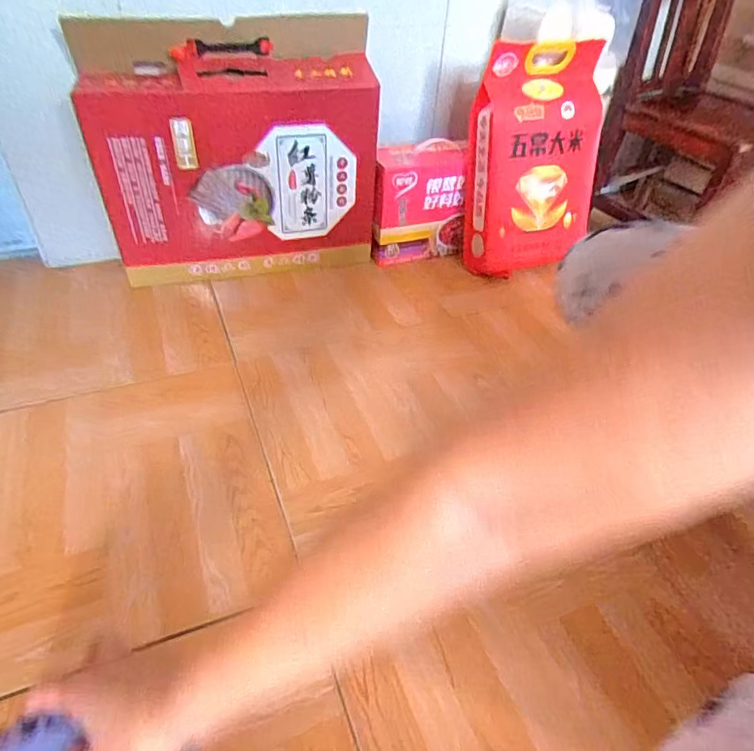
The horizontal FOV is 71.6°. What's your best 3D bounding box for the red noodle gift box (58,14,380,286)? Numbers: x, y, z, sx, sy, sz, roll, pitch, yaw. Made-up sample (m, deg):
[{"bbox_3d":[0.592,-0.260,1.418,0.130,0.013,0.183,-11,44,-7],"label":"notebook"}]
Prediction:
[{"bbox_3d":[-0.242,-0.383,0.935,0.470,0.404,0.135,-9,41,-15],"label":"red noodle gift box"}]

